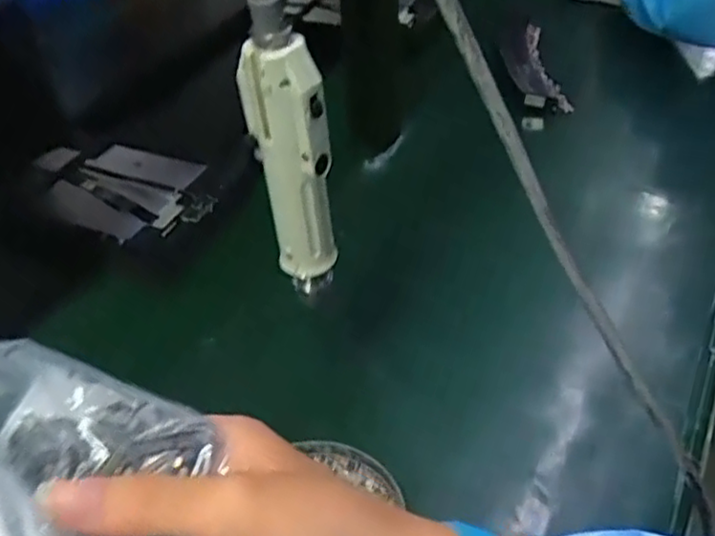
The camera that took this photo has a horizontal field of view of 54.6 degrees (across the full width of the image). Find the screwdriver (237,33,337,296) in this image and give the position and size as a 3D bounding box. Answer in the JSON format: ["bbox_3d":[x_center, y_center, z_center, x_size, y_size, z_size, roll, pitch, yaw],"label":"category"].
[{"bbox_3d":[-0.034,-0.050,0.385,0.030,0.159,0.036,-27,45,-23],"label":"screwdriver"}]

